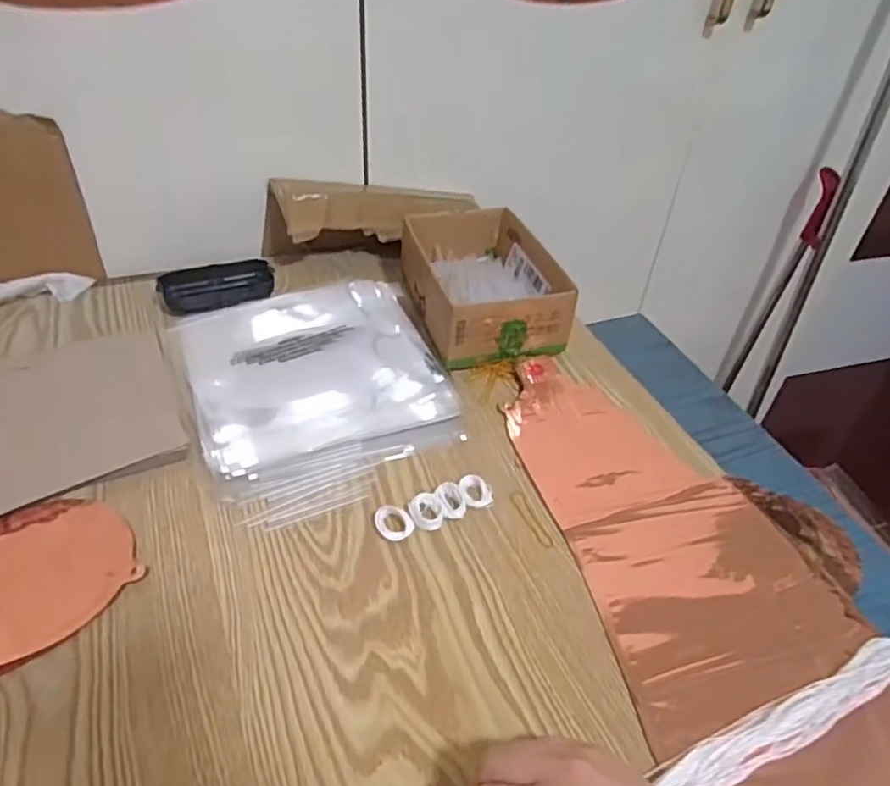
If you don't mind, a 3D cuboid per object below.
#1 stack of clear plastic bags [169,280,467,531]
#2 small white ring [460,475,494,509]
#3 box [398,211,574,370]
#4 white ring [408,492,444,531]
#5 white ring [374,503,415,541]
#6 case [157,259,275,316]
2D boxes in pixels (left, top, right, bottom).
[{"bbox_3d":[-0.114,-0.018,0.569,0.223,0.022,0.275,-12,45,-19],"label":"stack of clear plastic bags"},{"bbox_3d":[0.024,0.074,0.488,0.025,0.011,0.022,5,42,0],"label":"small white ring"},{"bbox_3d":[0.034,-0.112,0.650,0.125,0.066,0.191,-8,43,-15],"label":"box"},{"bbox_3d":[-0.014,0.087,0.472,0.024,0.009,0.029,-6,43,-13],"label":"white ring"},{"bbox_3d":[-0.037,0.093,0.464,0.023,0.008,0.028,-31,53,-34],"label":"white ring"},{"bbox_3d":[-0.234,-0.112,0.665,0.109,0.025,0.045,-12,44,-18],"label":"case"}]

